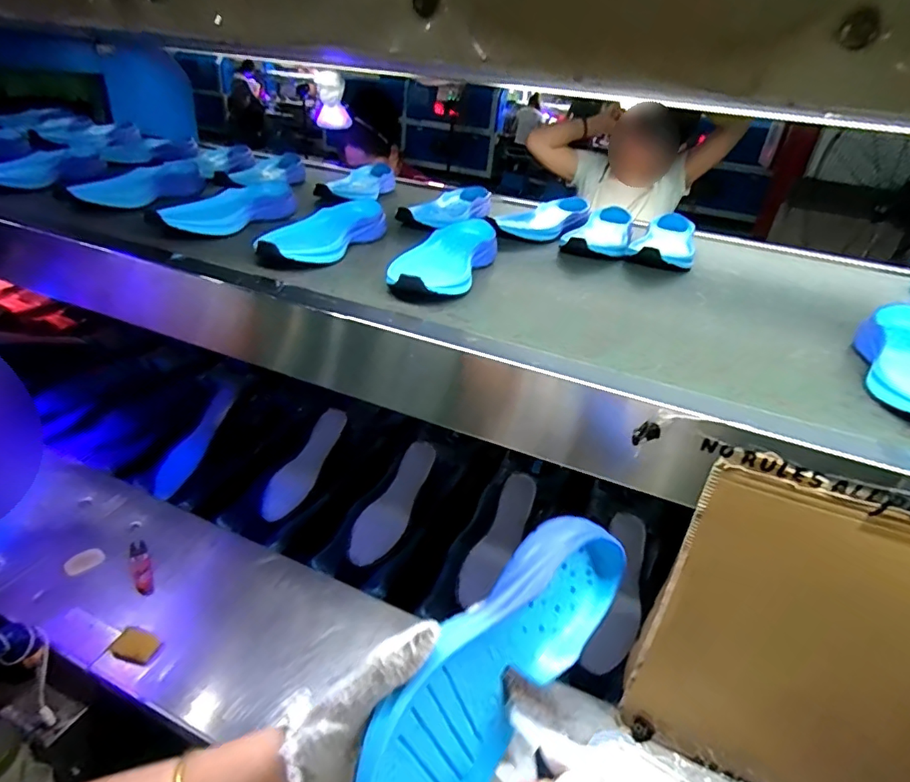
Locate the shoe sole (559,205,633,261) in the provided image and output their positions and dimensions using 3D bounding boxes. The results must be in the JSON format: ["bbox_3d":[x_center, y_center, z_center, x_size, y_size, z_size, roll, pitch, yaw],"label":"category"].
[{"bbox_3d":[0.247,-0.275,0.884,0.107,0.035,0.244,13,37,16],"label":"shoe sole"}]

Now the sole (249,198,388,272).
[{"bbox_3d":[-0.178,-0.224,0.719,0.101,0.042,0.247,8,36,9],"label":"sole"}]

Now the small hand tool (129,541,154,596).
[{"bbox_3d":[-0.453,0.254,0.745,0.023,0.017,0.095,-19,40,-26],"label":"small hand tool"}]

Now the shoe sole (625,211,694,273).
[{"bbox_3d":[0.358,-0.256,0.869,0.093,0.043,0.285,17,38,21],"label":"shoe sole"}]

